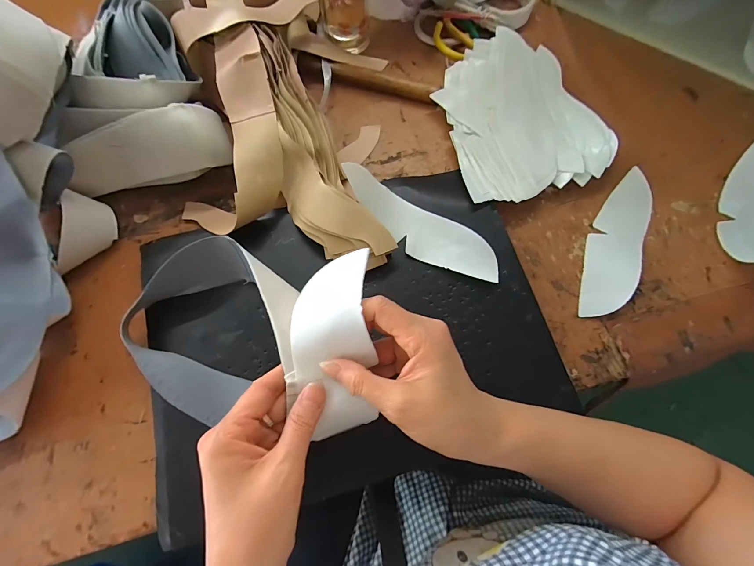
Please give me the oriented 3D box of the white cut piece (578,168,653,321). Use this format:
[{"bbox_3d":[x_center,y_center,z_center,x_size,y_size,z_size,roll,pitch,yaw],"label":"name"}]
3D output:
[{"bbox_3d":[0.300,-0.052,0.416,0.061,0.010,0.213,21,71,16],"label":"white cut piece"}]

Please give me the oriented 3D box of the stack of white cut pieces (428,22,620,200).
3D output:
[{"bbox_3d":[0.191,-0.228,0.454,0.199,0.026,0.246,-13,72,-4],"label":"stack of white cut pieces"}]

